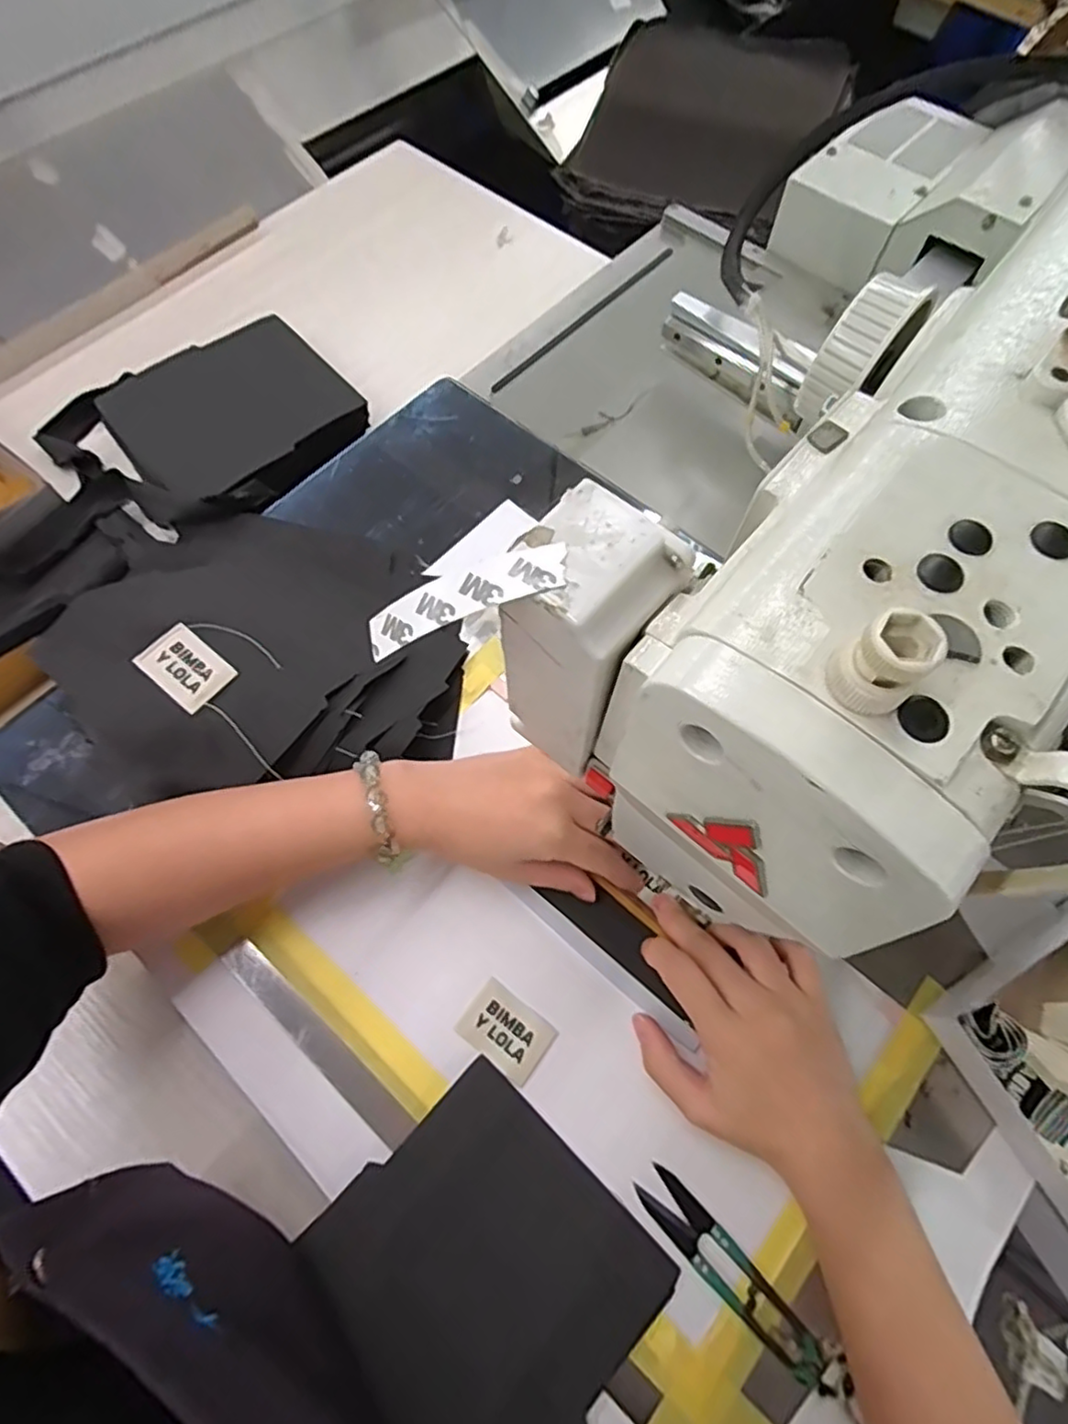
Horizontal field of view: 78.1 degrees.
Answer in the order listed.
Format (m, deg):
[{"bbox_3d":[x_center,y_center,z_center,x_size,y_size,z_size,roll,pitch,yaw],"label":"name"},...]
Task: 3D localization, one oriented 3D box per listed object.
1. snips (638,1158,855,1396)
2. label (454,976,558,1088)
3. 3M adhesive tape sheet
[{"bbox_3d":[0.101,0.279,0.321,0.116,0.010,0.023,41,72,14],"label":"snips"},{"bbox_3d":[-0.015,0.178,0.366,0.048,0.004,0.035,37,71,13],"label":"label"},{"bbox_3d":[-0.023,-0.034,0.200,0.066,0.009,0.015,-19,67,15],"label":"3M adhesive tape sheet"}]

